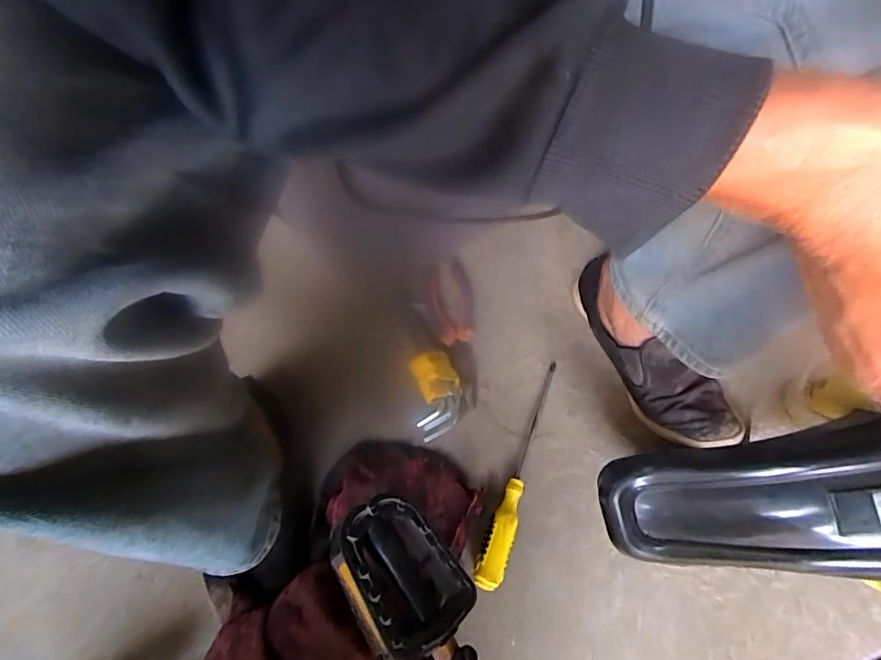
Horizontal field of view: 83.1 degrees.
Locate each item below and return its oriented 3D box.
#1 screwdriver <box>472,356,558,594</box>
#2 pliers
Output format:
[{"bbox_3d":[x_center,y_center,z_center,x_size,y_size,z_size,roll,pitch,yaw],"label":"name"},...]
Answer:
[{"bbox_3d":[0.088,0.144,0.532,0.029,0.033,0.253,20,67,10],"label":"screwdriver"},{"bbox_3d":[0.019,0.002,0.615,0.053,0.013,0.193,-6,65,-2],"label":"pliers"}]

